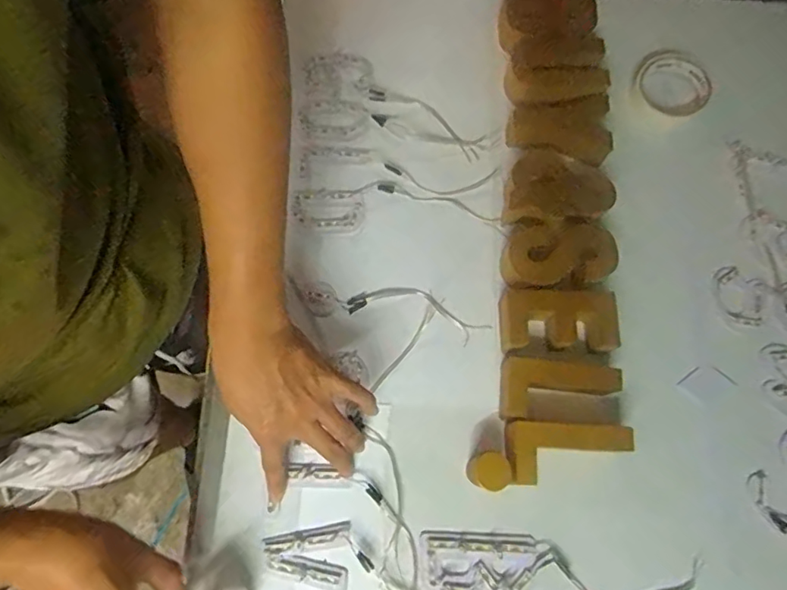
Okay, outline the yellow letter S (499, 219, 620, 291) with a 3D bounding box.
[{"bbox_3d":[0.175,-0.043,0.568,0.114,0.028,0.076,5,72,-1],"label":"yellow letter S"}]

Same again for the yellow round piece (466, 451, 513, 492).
[{"bbox_3d":[0.089,0.166,0.500,0.034,0.044,0.033,1,72,-2],"label":"yellow round piece"}]

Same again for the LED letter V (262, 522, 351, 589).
[{"bbox_3d":[-0.077,0.244,0.485,0.078,0.006,0.053,-9,73,-5],"label":"LED letter V"}]

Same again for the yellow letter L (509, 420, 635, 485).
[{"bbox_3d":[0.162,0.150,0.499,0.113,0.032,0.056,3,72,-1],"label":"yellow letter L"}]

